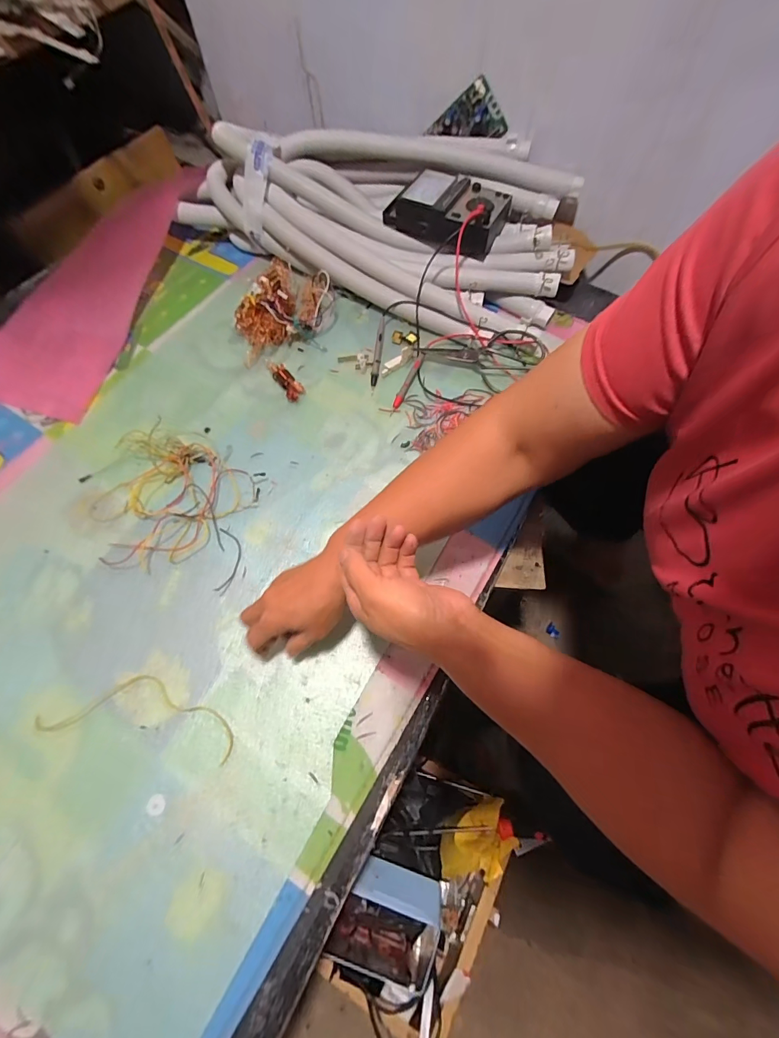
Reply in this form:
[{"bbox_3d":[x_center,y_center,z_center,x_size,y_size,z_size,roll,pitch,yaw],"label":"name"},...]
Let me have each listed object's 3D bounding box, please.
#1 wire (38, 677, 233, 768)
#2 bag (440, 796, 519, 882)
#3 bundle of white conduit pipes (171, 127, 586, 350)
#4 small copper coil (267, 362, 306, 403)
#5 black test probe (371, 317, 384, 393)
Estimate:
[{"bbox_3d":[-0.277,0.215,0.455,0.219,0.004,0.069,8,67,4],"label":"wire"},{"bbox_3d":[0.112,0.431,0.547,0.108,0.093,0.062,-27,67,-11],"label":"bag"},{"bbox_3d":[-0.019,-0.516,0.705,0.654,0.141,0.328,16,68,7],"label":"bundle of white conduit pipes"},{"bbox_3d":[-0.160,-0.217,0.634,0.031,0.022,0.070,-32,71,-13],"label":"small copper coil"},{"bbox_3d":[-0.018,-0.266,0.651,0.012,0.015,0.138,7,80,3],"label":"black test probe"}]

